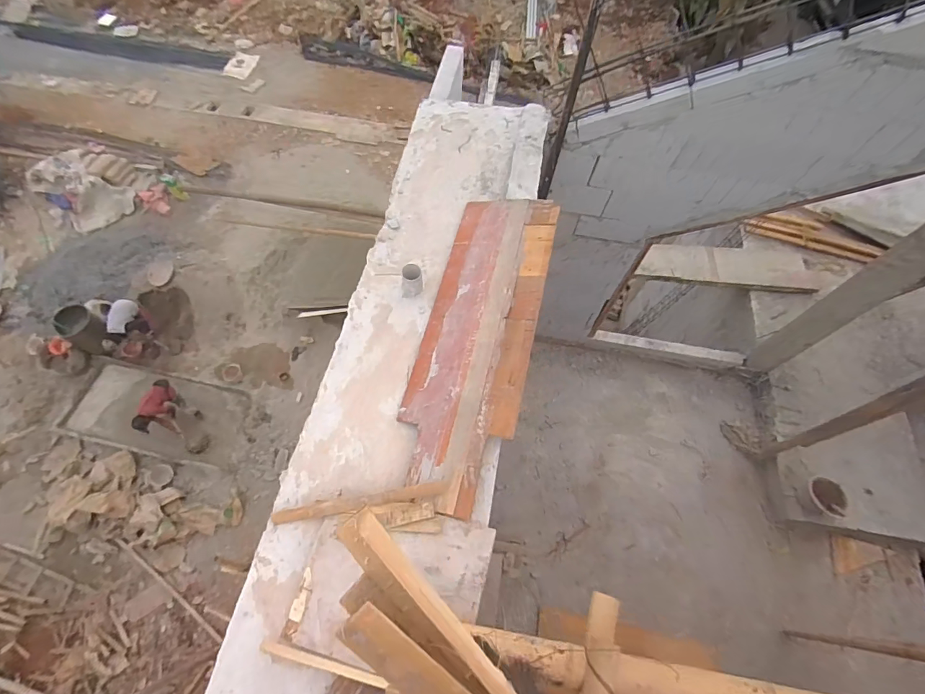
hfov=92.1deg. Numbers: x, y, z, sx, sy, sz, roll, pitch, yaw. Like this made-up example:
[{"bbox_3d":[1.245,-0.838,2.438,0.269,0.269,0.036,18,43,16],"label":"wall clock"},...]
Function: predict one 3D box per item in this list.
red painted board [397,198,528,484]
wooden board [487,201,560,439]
[{"bbox_3d":[0.015,-0.093,1.566,0.284,0.016,1.108,3,63,22],"label":"red painted board"},{"bbox_3d":[0.213,-0.140,1.526,0.112,0.027,0.922,5,65,19],"label":"wooden board"}]

